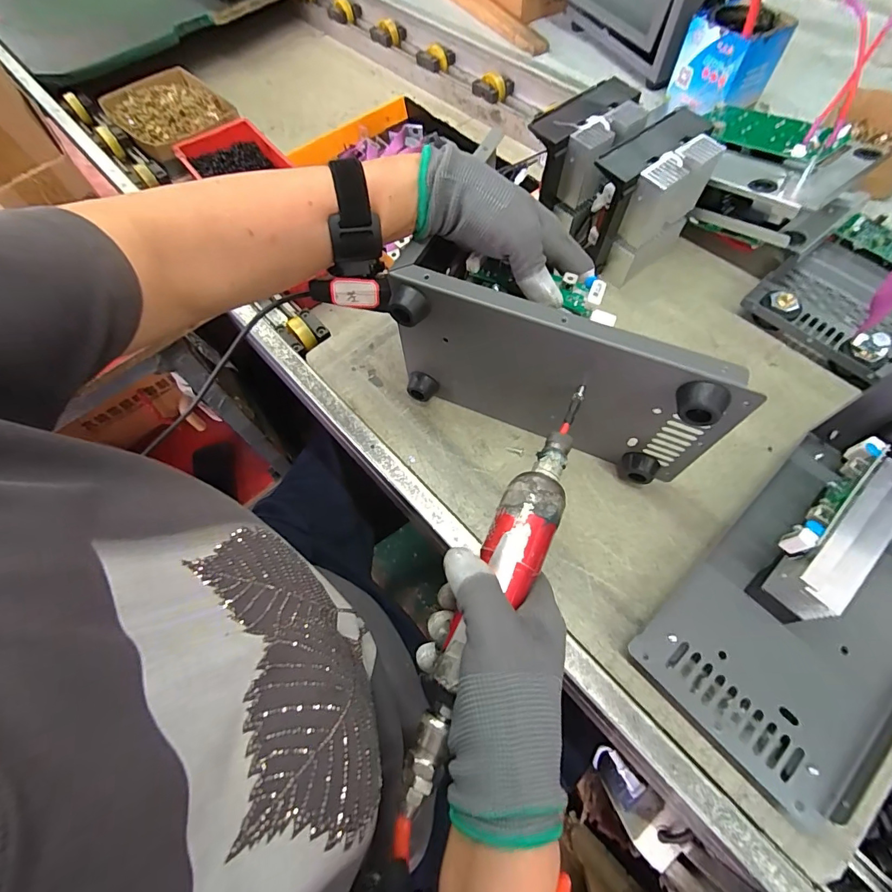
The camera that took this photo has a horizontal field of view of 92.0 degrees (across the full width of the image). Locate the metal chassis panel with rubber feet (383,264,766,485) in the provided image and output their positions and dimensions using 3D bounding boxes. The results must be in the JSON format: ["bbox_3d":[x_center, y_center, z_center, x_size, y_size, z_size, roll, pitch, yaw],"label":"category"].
[{"bbox_3d":[0.080,-0.048,0.353,0.259,0.143,0.030,23,68,11],"label":"metal chassis panel with rubber feet"}]

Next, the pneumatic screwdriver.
[{"bbox_3d":[0.037,0.082,0.270,0.039,0.031,0.292,23,71,12],"label":"pneumatic screwdriver"}]

